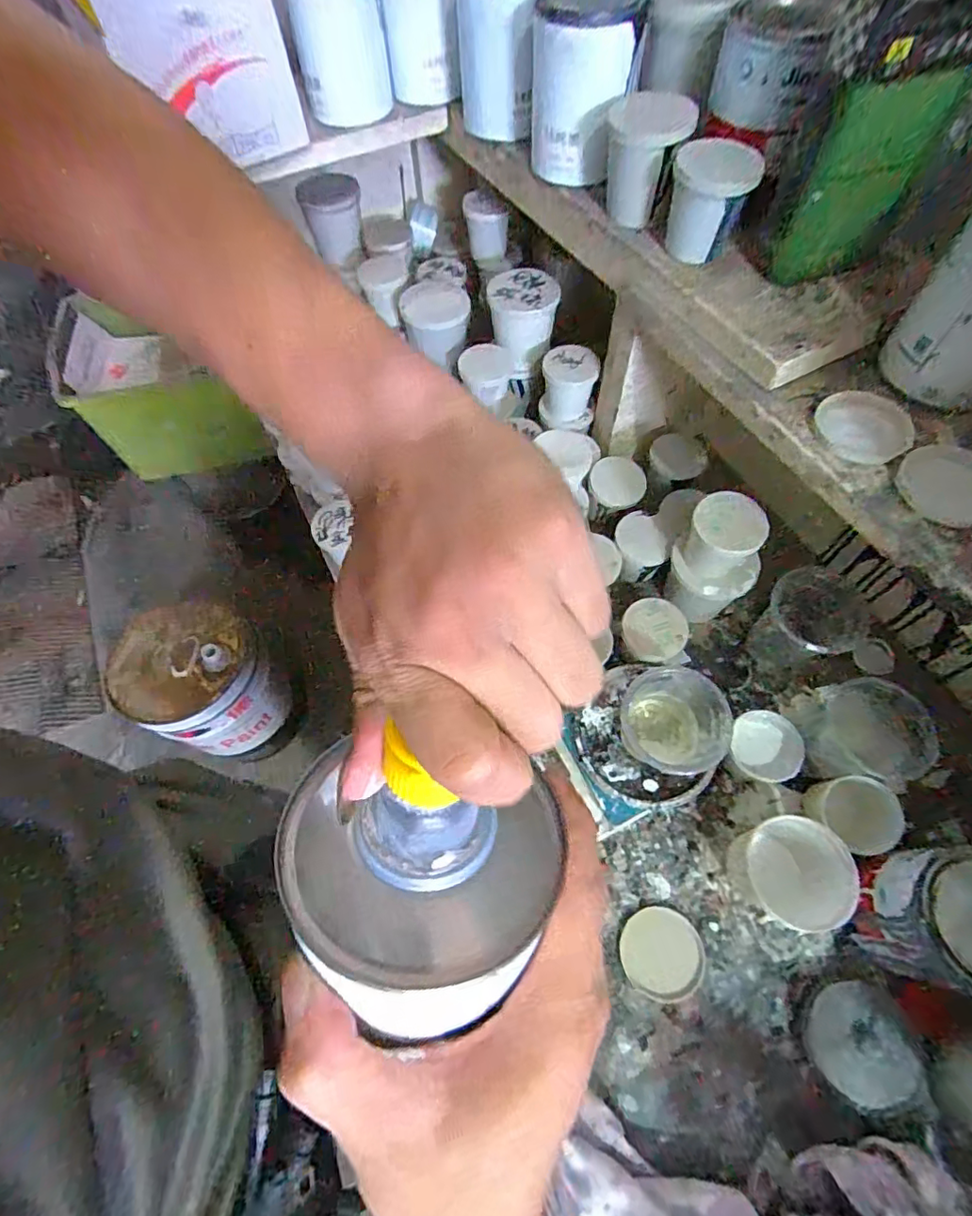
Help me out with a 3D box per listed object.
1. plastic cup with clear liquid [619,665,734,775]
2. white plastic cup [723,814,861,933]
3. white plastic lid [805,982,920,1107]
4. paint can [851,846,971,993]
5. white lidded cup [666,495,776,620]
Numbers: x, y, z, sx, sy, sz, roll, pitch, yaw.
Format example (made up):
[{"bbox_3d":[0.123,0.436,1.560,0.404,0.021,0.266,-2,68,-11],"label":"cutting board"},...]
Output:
[{"bbox_3d":[0.177,0.124,0.537,0.082,0.116,0.086,-1,62,1],"label":"plastic cup with clear liquid"},{"bbox_3d":[0.289,0.251,0.524,0.079,0.095,0.095,-40,68,-18],"label":"white plastic cup"},{"bbox_3d":[0.331,0.389,0.481,0.078,0.009,0.083,-16,56,26],"label":"white plastic lid"},{"bbox_3d":[0.386,0.264,0.459,0.098,0.118,0.103,-1,62,1],"label":"paint can"},{"bbox_3d":[0.252,-0.074,0.578,0.069,0.074,0.068,-1,62,1],"label":"white lidded cup"}]

